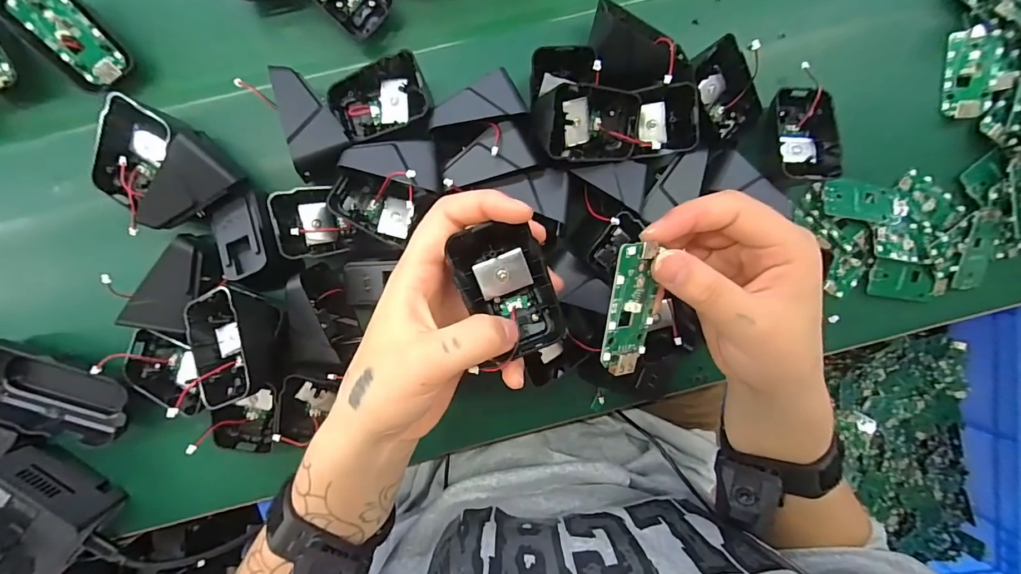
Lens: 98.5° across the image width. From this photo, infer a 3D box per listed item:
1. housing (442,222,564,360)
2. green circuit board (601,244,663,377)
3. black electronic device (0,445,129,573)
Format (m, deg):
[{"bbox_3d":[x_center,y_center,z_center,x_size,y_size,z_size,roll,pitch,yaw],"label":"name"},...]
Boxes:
[{"bbox_3d":[-0.001,0.002,0.230,0.046,0.024,0.068,-20,92,-2],"label":"housing"},{"bbox_3d":[0.059,0.011,0.207,0.030,0.005,0.062,-5,110,-33],"label":"green circuit board"},{"bbox_3d":[-0.337,0.165,0.307,0.077,0.059,0.075,36,91,-4],"label":"black electronic device"}]

